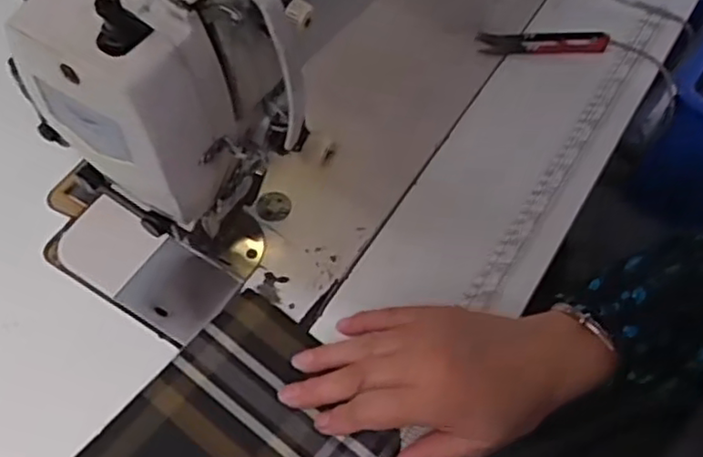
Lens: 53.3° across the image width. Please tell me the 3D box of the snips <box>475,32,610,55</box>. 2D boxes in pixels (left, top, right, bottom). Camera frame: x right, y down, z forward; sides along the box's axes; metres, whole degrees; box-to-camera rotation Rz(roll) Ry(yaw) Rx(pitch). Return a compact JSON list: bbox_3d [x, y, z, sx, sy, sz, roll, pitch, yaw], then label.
[{"bbox_3d":[0.164,-0.160,0.602,0.111,0.010,0.025,-1,59,-2],"label":"snips"}]

